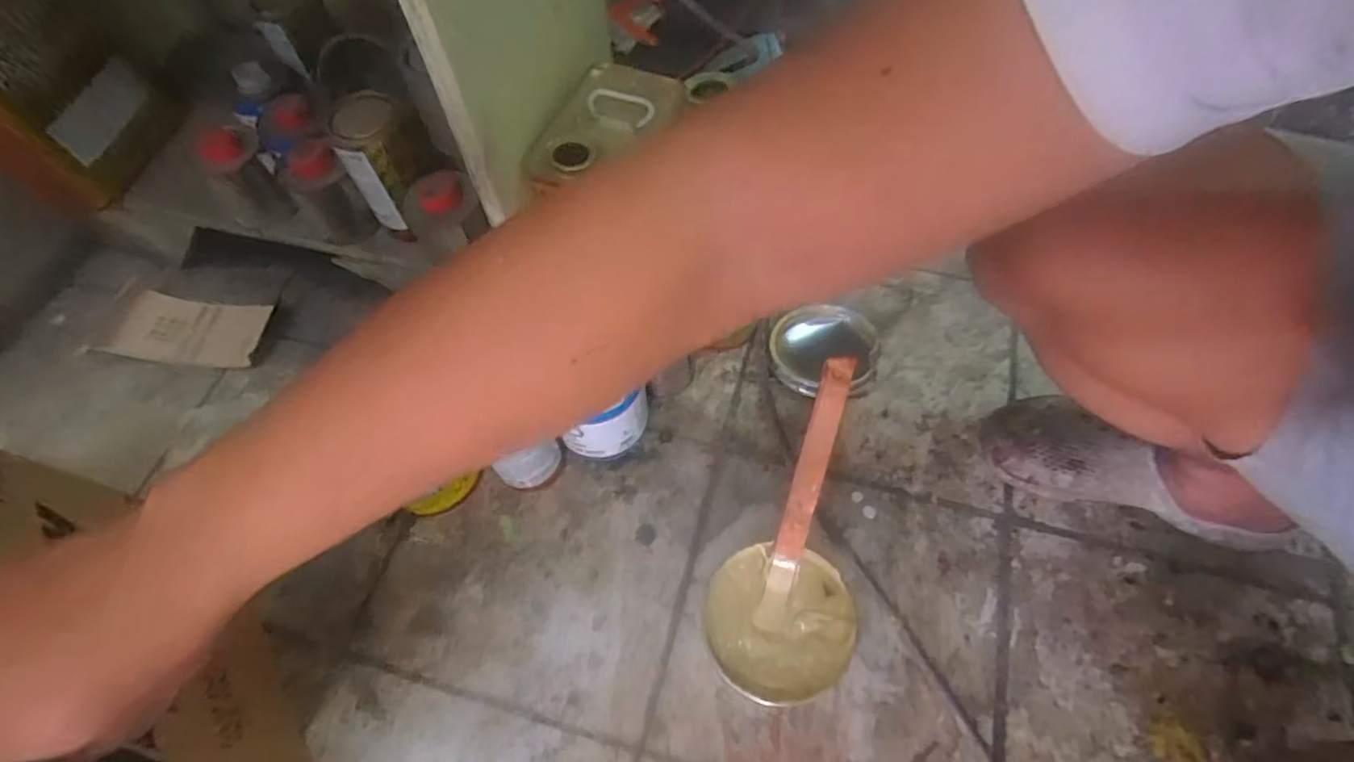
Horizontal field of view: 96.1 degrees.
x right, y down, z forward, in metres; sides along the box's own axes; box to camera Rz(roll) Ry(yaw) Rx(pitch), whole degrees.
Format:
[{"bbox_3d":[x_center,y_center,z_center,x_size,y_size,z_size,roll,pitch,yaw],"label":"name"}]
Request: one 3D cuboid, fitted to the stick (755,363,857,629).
[{"bbox_3d":[0.112,0.099,0.535,0.024,0.013,0.244,15,93,14],"label":"stick"}]

